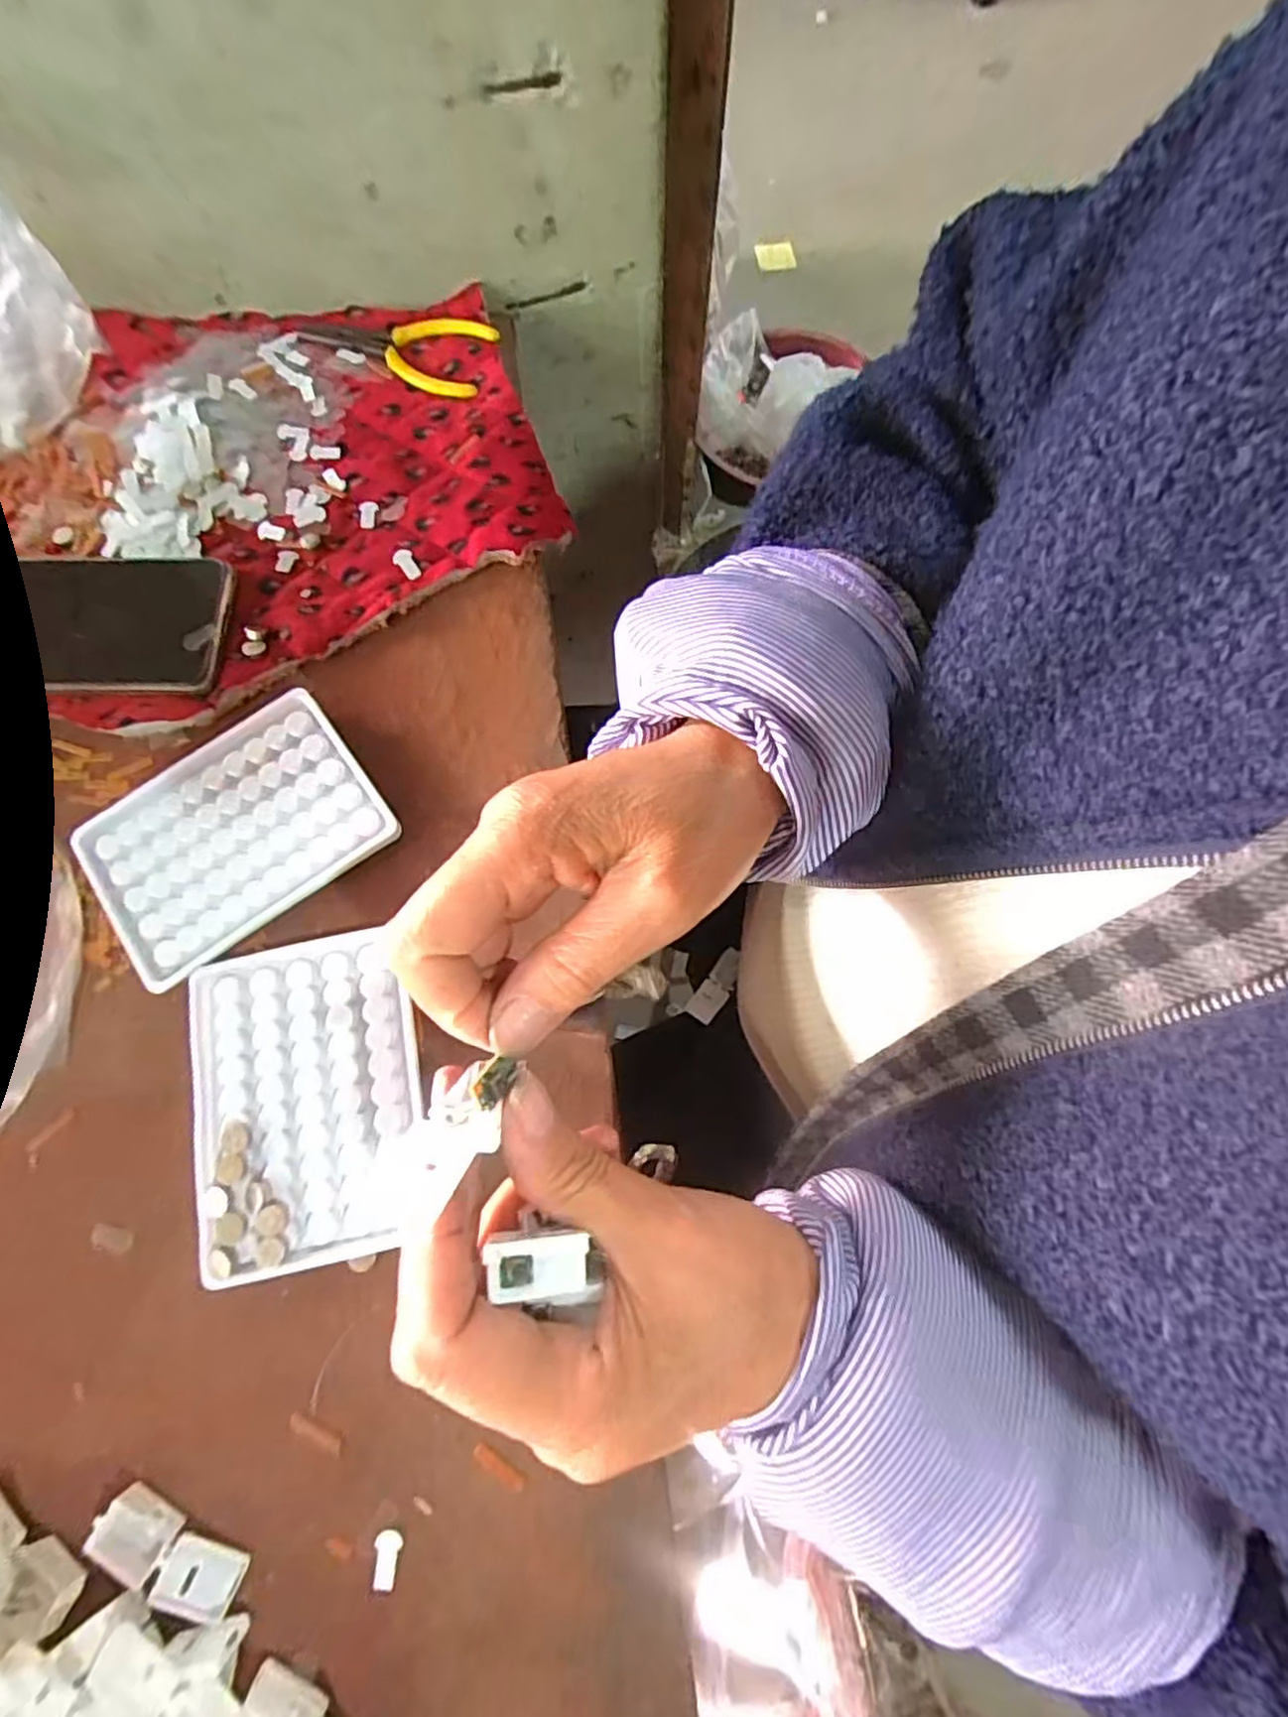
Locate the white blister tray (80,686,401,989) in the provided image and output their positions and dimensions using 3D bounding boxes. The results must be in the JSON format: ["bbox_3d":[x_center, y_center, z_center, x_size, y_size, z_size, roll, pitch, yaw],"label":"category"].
[{"bbox_3d":[-0.197,-0.013,0.326,0.133,0.006,0.096,-35,77,-9],"label":"white blister tray"}]

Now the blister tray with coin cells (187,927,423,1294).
[{"bbox_3d":[-0.146,0.102,0.293,0.093,0.008,0.131,-13,74,-3],"label":"blister tray with coin cells"}]

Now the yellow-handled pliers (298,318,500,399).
[{"bbox_3d":[-0.152,-0.315,0.416,0.116,0.007,0.053,15,75,5],"label":"yellow-handled pliers"}]

